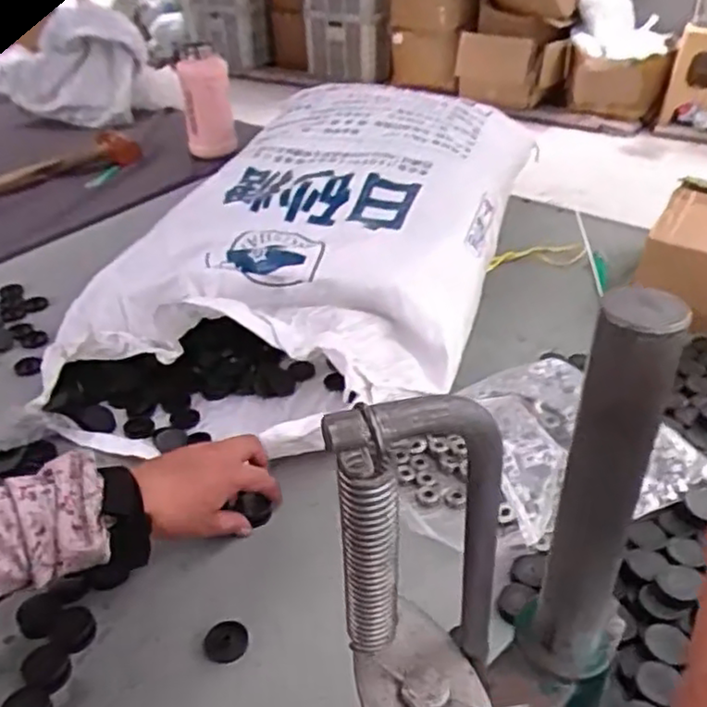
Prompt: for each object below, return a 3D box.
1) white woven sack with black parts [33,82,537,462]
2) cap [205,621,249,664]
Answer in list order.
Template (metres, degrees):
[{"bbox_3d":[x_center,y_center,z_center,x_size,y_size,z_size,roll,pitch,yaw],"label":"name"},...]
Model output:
[{"bbox_3d":[-0.060,-0.158,0.938,0.449,0.187,0.740,10,37,17],"label":"white woven sack with black parts"},{"bbox_3d":[-0.100,0.228,0.544,0.033,0.007,0.031,-1,35,1],"label":"cap"}]

